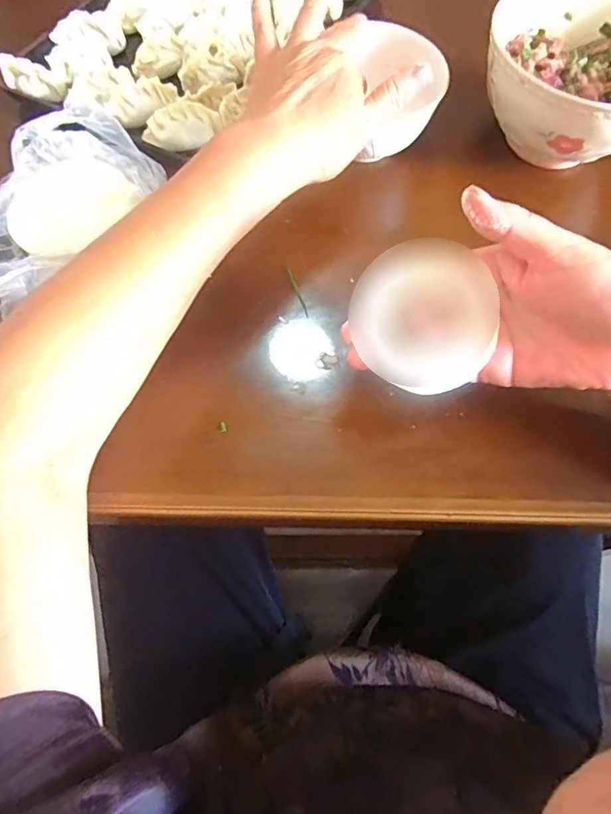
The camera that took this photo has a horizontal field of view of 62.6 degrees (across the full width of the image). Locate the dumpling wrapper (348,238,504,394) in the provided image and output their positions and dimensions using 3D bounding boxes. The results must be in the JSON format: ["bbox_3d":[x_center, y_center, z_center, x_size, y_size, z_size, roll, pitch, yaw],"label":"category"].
[{"bbox_3d":[0.064,-0.046,0.273,0.073,0.004,0.081,-13,111,10],"label":"dumpling wrapper"}]

